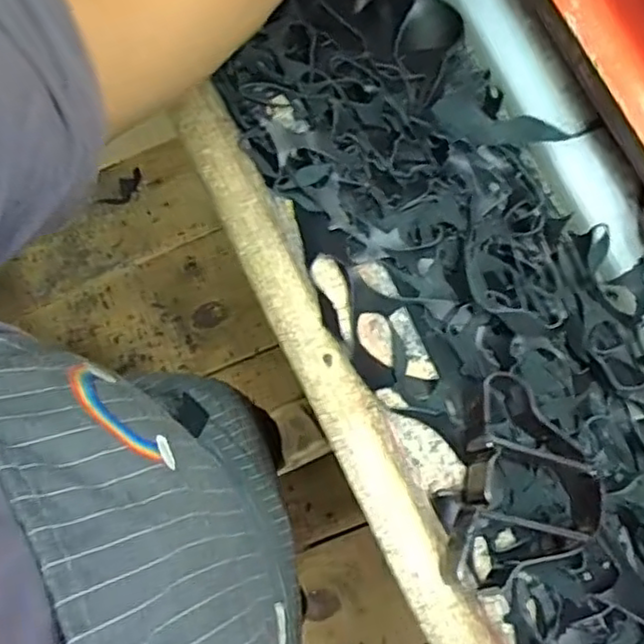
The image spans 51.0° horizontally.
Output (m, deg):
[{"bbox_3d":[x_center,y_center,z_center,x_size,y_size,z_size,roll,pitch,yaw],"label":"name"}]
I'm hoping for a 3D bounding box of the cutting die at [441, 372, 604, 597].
[{"bbox_3d":[0.136,0.111,0.434,0.094,0.051,0.138,16,79,3],"label":"cutting die"}]

